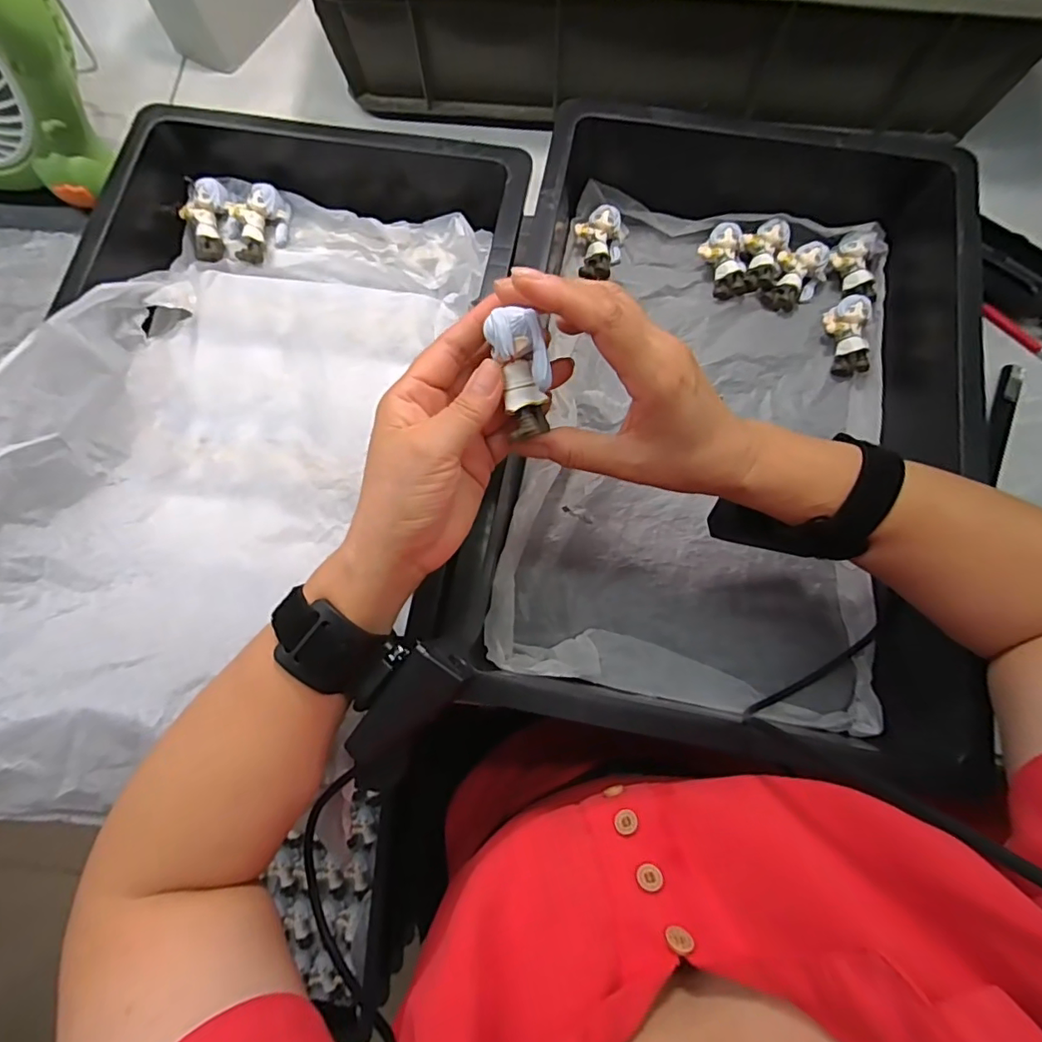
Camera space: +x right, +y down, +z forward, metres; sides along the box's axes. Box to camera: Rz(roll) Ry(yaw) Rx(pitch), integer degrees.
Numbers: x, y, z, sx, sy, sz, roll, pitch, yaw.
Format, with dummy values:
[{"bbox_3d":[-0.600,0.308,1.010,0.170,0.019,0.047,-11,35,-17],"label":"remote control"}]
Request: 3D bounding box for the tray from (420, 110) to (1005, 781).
[{"bbox_3d":[0.148,-0.092,0.393,0.313,0.096,0.465,11,77,4],"label":"tray"}]

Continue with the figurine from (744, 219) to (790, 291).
[{"bbox_3d":[0.206,-0.228,0.456,0.035,0.019,0.056,14,77,5],"label":"figurine"}]

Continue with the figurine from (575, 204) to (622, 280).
[{"bbox_3d":[0.068,-0.238,0.462,0.038,0.024,0.057,-6,76,0],"label":"figurine"}]

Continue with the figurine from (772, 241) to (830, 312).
[{"bbox_3d":[0.235,-0.209,0.455,0.041,0.025,0.060,38,80,10],"label":"figurine"}]

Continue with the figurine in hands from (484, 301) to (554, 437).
[{"bbox_3d":[0.001,-0.070,0.254,0.024,0.016,0.057,-11,111,-1],"label":"figurine in hands"}]

